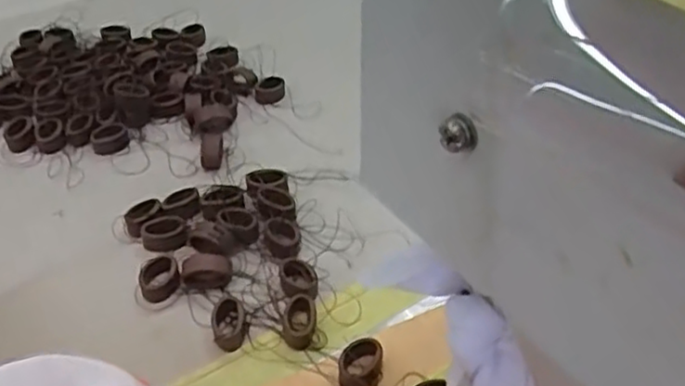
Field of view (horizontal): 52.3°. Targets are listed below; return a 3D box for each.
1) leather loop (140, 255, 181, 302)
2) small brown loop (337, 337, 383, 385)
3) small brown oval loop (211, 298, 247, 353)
[{"bbox_3d":[-0.081,0.037,0.309,0.017,0.008,0.020,-16,43,-17],"label":"leather loop"},{"bbox_3d":[0.007,0.068,0.273,0.016,0.011,0.019,6,41,8],"label":"small brown loop"},{"bbox_3d":[-0.047,0.055,0.289,0.014,0.009,0.020,-10,42,-10],"label":"small brown oval loop"}]

